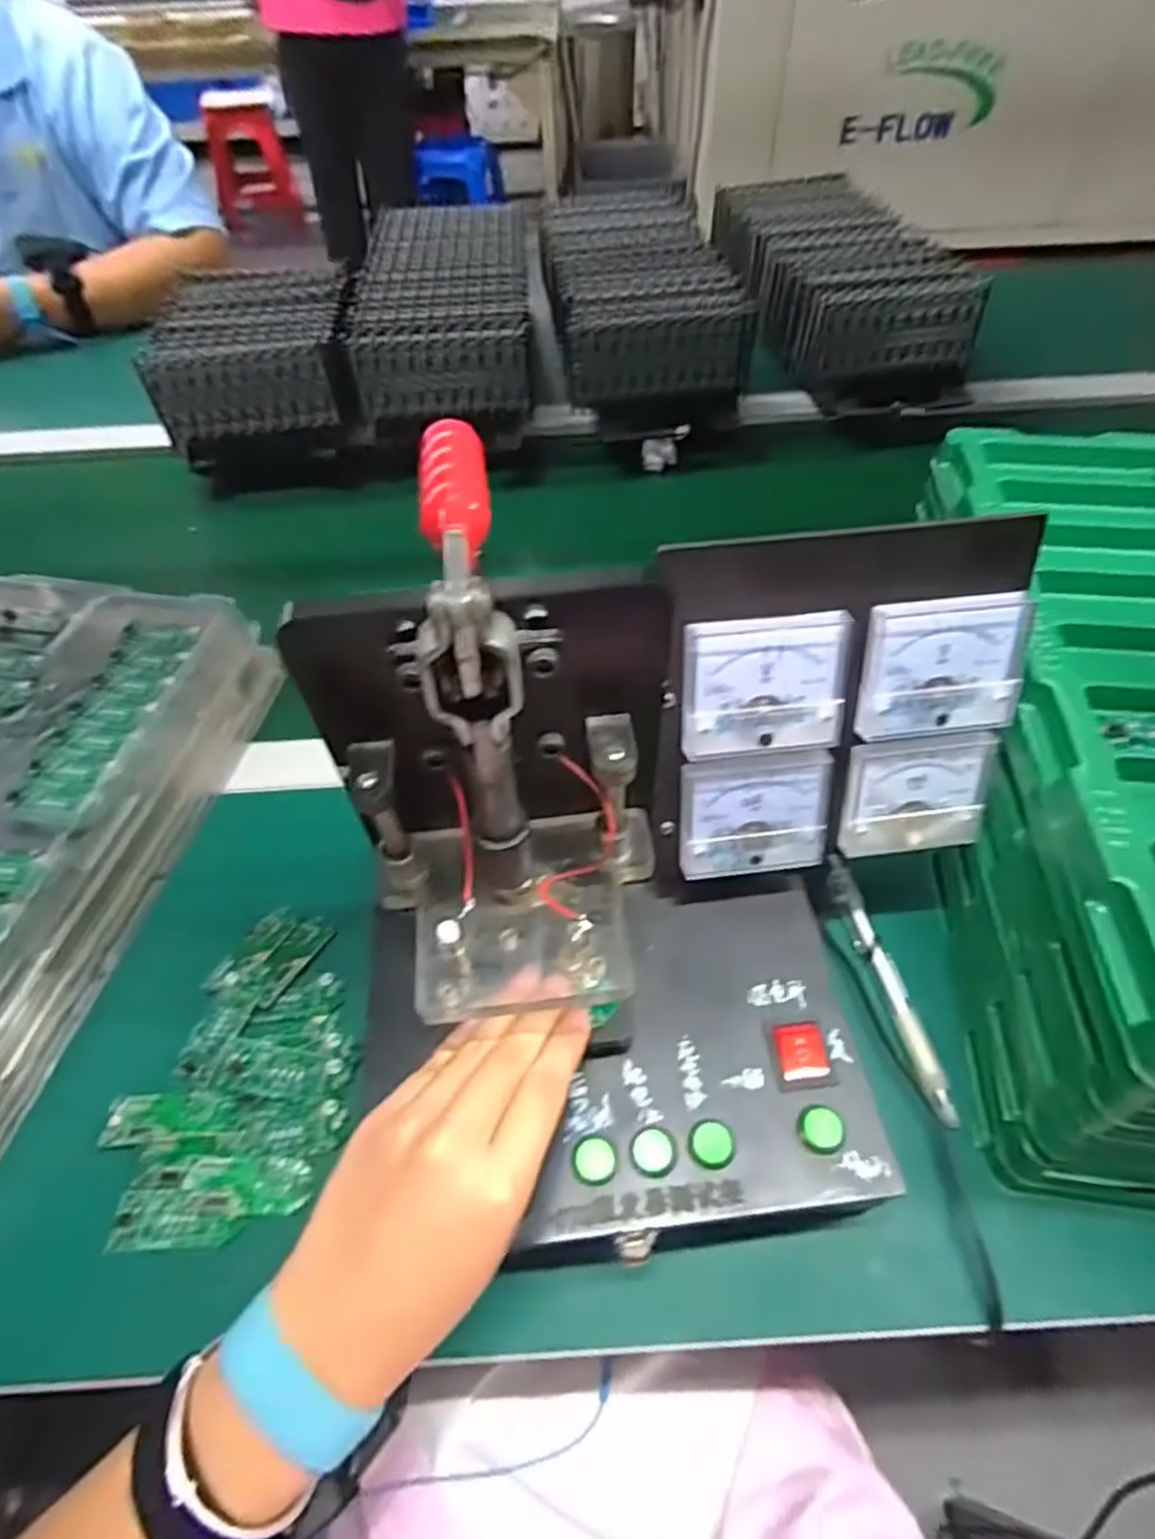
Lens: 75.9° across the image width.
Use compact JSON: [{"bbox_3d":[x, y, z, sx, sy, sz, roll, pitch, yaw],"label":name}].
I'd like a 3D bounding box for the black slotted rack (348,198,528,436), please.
[{"bbox_3d":[-0.134,-0.488,0.787,0.162,0.086,0.352,-3,52,-1],"label":"black slotted rack"}]

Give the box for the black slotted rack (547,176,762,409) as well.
[{"bbox_3d":[0.061,-0.507,0.789,0.170,0.072,0.332,-6,52,-3],"label":"black slotted rack"}]

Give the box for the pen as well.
[{"bbox_3d":[0.162,0.111,0.389,0.013,0.013,0.142,-10,53,-6],"label":"pen"}]

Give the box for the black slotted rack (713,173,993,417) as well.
[{"bbox_3d":[0.281,-0.528,0.805,0.173,0.090,0.389,-8,52,-4],"label":"black slotted rack"}]

